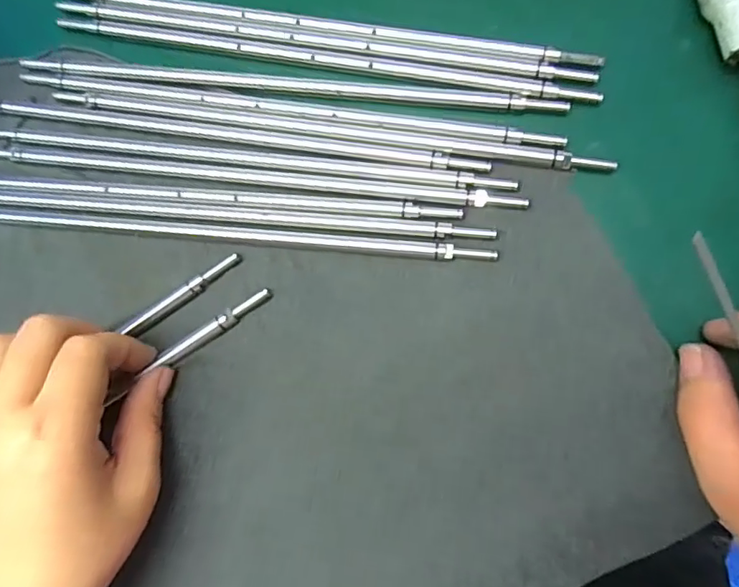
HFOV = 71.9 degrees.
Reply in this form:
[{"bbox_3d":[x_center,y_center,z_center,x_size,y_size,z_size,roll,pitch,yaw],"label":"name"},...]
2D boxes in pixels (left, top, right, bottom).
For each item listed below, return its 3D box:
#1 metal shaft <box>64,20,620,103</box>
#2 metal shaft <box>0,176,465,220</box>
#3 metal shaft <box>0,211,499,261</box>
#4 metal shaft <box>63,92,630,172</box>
[{"bbox_3d":[-0.029,-0.117,0.251,0.273,0.004,0.007,12,86,9],"label":"metal shaft"},{"bbox_3d":[-0.095,-0.050,0.255,0.277,0.004,0.008,5,85,8],"label":"metal shaft"},{"bbox_3d":[-0.080,-0.029,0.252,0.277,0.007,0.007,5,85,8],"label":"metal shaft"},{"bbox_3d":[-0.025,-0.080,0.247,0.271,0.005,0.008,10,86,9],"label":"metal shaft"}]

